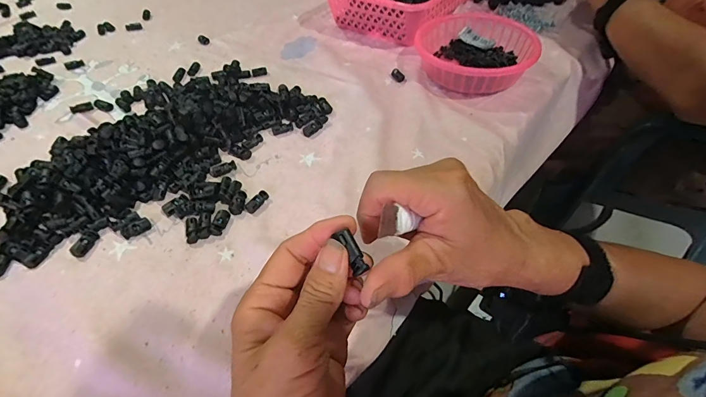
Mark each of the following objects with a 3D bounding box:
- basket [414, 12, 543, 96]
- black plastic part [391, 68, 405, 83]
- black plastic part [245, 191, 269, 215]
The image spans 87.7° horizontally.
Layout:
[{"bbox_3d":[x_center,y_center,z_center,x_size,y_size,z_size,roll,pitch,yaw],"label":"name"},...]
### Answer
[{"bbox_3d":[0.175,-0.217,0.547,0.166,0.049,0.174,-1,50,1],"label":"basket"},{"bbox_3d":[0.068,-0.186,0.555,0.014,0.010,0.027,-25,55,-18],"label":"black plastic part"},{"bbox_3d":[-0.104,0.003,0.401,0.011,0.008,0.030,28,56,23],"label":"black plastic part"}]

